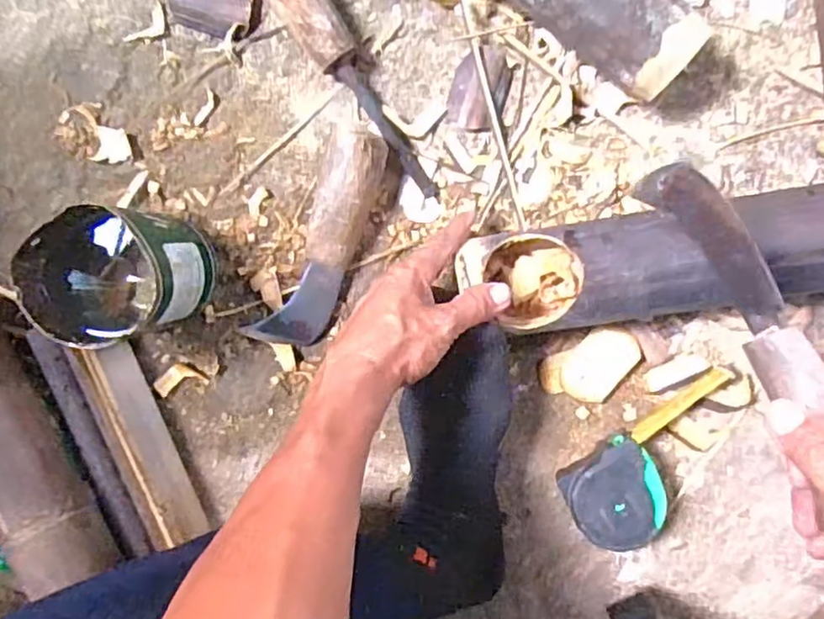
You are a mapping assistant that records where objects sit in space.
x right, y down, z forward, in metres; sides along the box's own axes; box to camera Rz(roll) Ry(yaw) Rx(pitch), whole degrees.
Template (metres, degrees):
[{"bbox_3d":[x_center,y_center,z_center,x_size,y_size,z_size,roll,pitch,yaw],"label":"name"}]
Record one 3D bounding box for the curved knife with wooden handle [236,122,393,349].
[{"bbox_3d":[-0.073,-0.055,0.534,0.053,0.030,0.195,25,109,2],"label":"curved knife with wooden handle"}]

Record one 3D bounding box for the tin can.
[{"bbox_3d":[-0.225,-0.025,0.502,0.107,0.112,0.092,-17,93,4],"label":"tin can"}]

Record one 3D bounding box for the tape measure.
[{"bbox_3d":[0.204,0.125,0.527,0.168,0.039,0.085,-40,91,5],"label":"tape measure"}]

